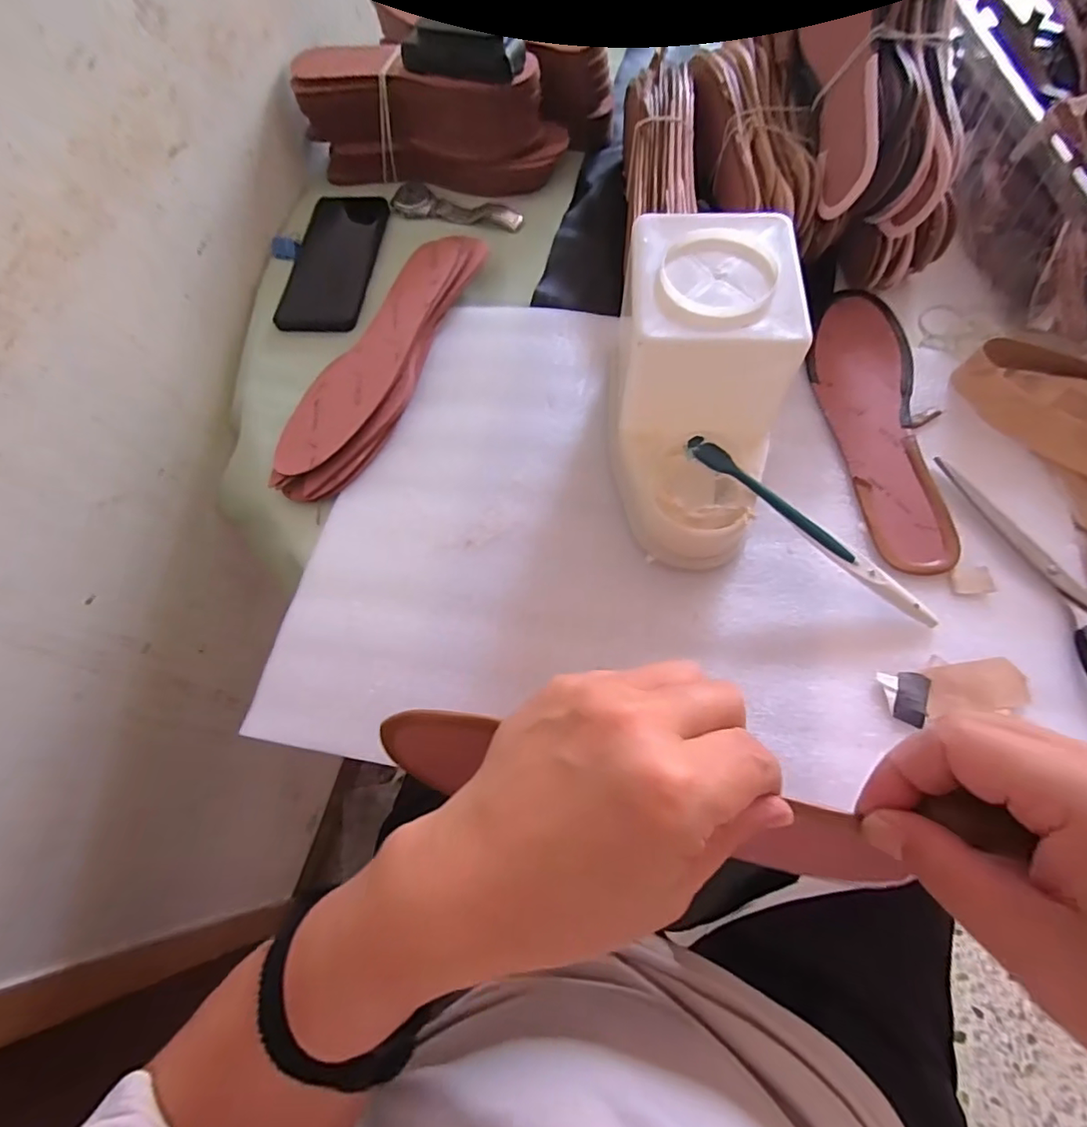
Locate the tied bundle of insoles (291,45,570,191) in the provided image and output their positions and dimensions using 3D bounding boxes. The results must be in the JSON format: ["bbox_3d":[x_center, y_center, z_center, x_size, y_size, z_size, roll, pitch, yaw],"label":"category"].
[{"bbox_3d":[-0.112,-0.421,0.523,0.252,0.086,0.072,19,69,10],"label":"tied bundle of insoles"}]

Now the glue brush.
[{"bbox_3d":[0.164,-0.020,0.338,0.183,0.009,0.012,37,70,0],"label":"glue brush"}]

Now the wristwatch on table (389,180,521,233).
[{"bbox_3d":[-0.085,-0.351,0.540,0.132,0.012,0.030,15,69,9],"label":"wristwatch on table"}]

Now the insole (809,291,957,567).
[{"bbox_3d":[0.251,-0.109,0.409,0.078,0.007,0.248,-3,67,1],"label":"insole"}]

